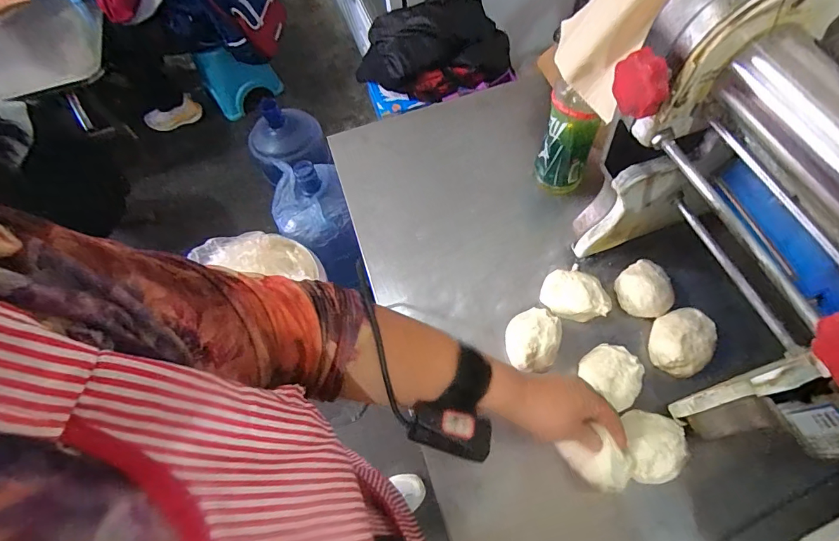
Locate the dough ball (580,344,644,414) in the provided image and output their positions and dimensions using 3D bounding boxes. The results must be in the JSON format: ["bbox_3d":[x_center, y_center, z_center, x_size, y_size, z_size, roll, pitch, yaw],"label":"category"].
[{"bbox_3d":[0.225,0.123,0.497,0.067,0.040,0.061,-1,63,3],"label":"dough ball"}]

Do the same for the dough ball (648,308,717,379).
[{"bbox_3d":[0.311,0.083,0.506,0.058,0.040,0.086,31,69,17],"label":"dough ball"}]

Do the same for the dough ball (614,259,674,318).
[{"bbox_3d":[0.284,0.027,0.532,0.064,0.053,0.067,-1,63,3],"label":"dough ball"}]

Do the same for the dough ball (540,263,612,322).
[{"bbox_3d":[0.199,0.034,0.535,0.085,0.043,0.059,15,65,10],"label":"dough ball"}]

